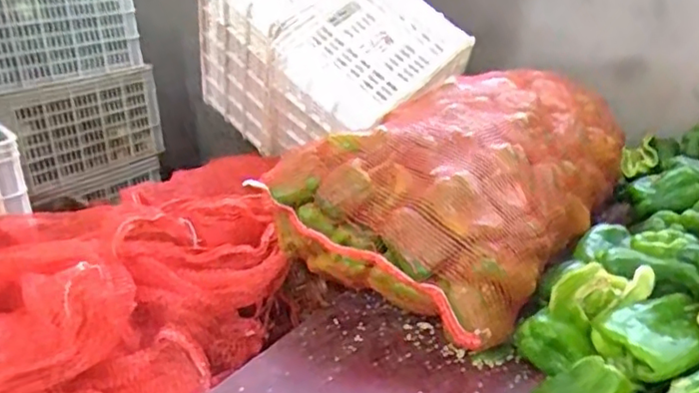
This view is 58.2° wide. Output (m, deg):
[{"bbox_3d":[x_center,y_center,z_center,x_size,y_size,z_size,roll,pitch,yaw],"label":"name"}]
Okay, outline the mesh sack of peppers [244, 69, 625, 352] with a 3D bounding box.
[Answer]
[{"bbox_3d":[0.192,-0.042,1.092,0.415,0.246,0.563,13,27,35],"label":"mesh sack of peppers"}]

